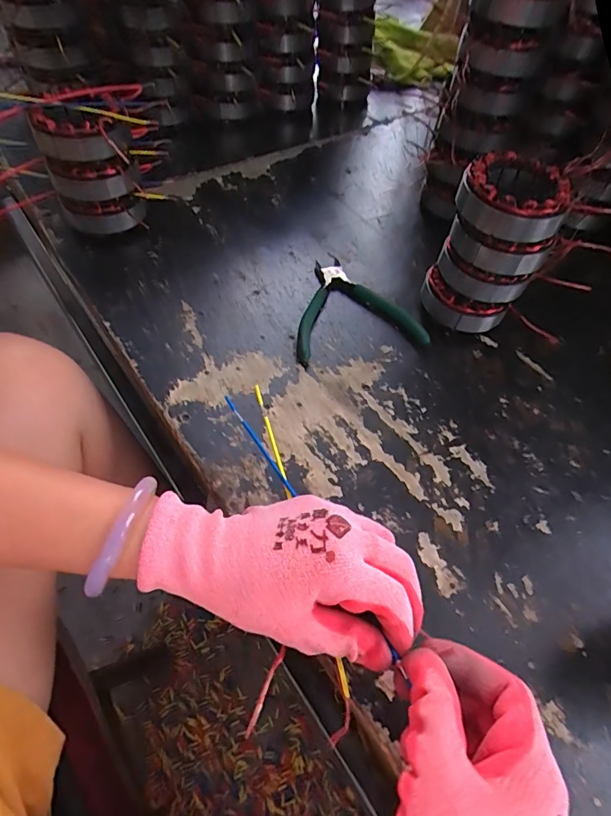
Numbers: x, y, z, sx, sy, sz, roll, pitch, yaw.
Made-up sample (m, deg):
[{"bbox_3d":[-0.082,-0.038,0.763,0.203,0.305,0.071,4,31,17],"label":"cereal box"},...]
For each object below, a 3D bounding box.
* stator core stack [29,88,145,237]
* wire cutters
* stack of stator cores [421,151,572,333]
[{"bbox_3d":[-0.223,-0.245,0.491,0.088,0.124,0.092,-18,58,-17],"label":"stator core stack"},{"bbox_3d":[0.044,-0.113,0.488,0.133,0.012,0.142,-9,56,-11],"label":"wire cutters"},{"bbox_3d":[0.167,-0.140,0.431,0.083,0.151,0.079,3,54,-3],"label":"stack of stator cores"}]

